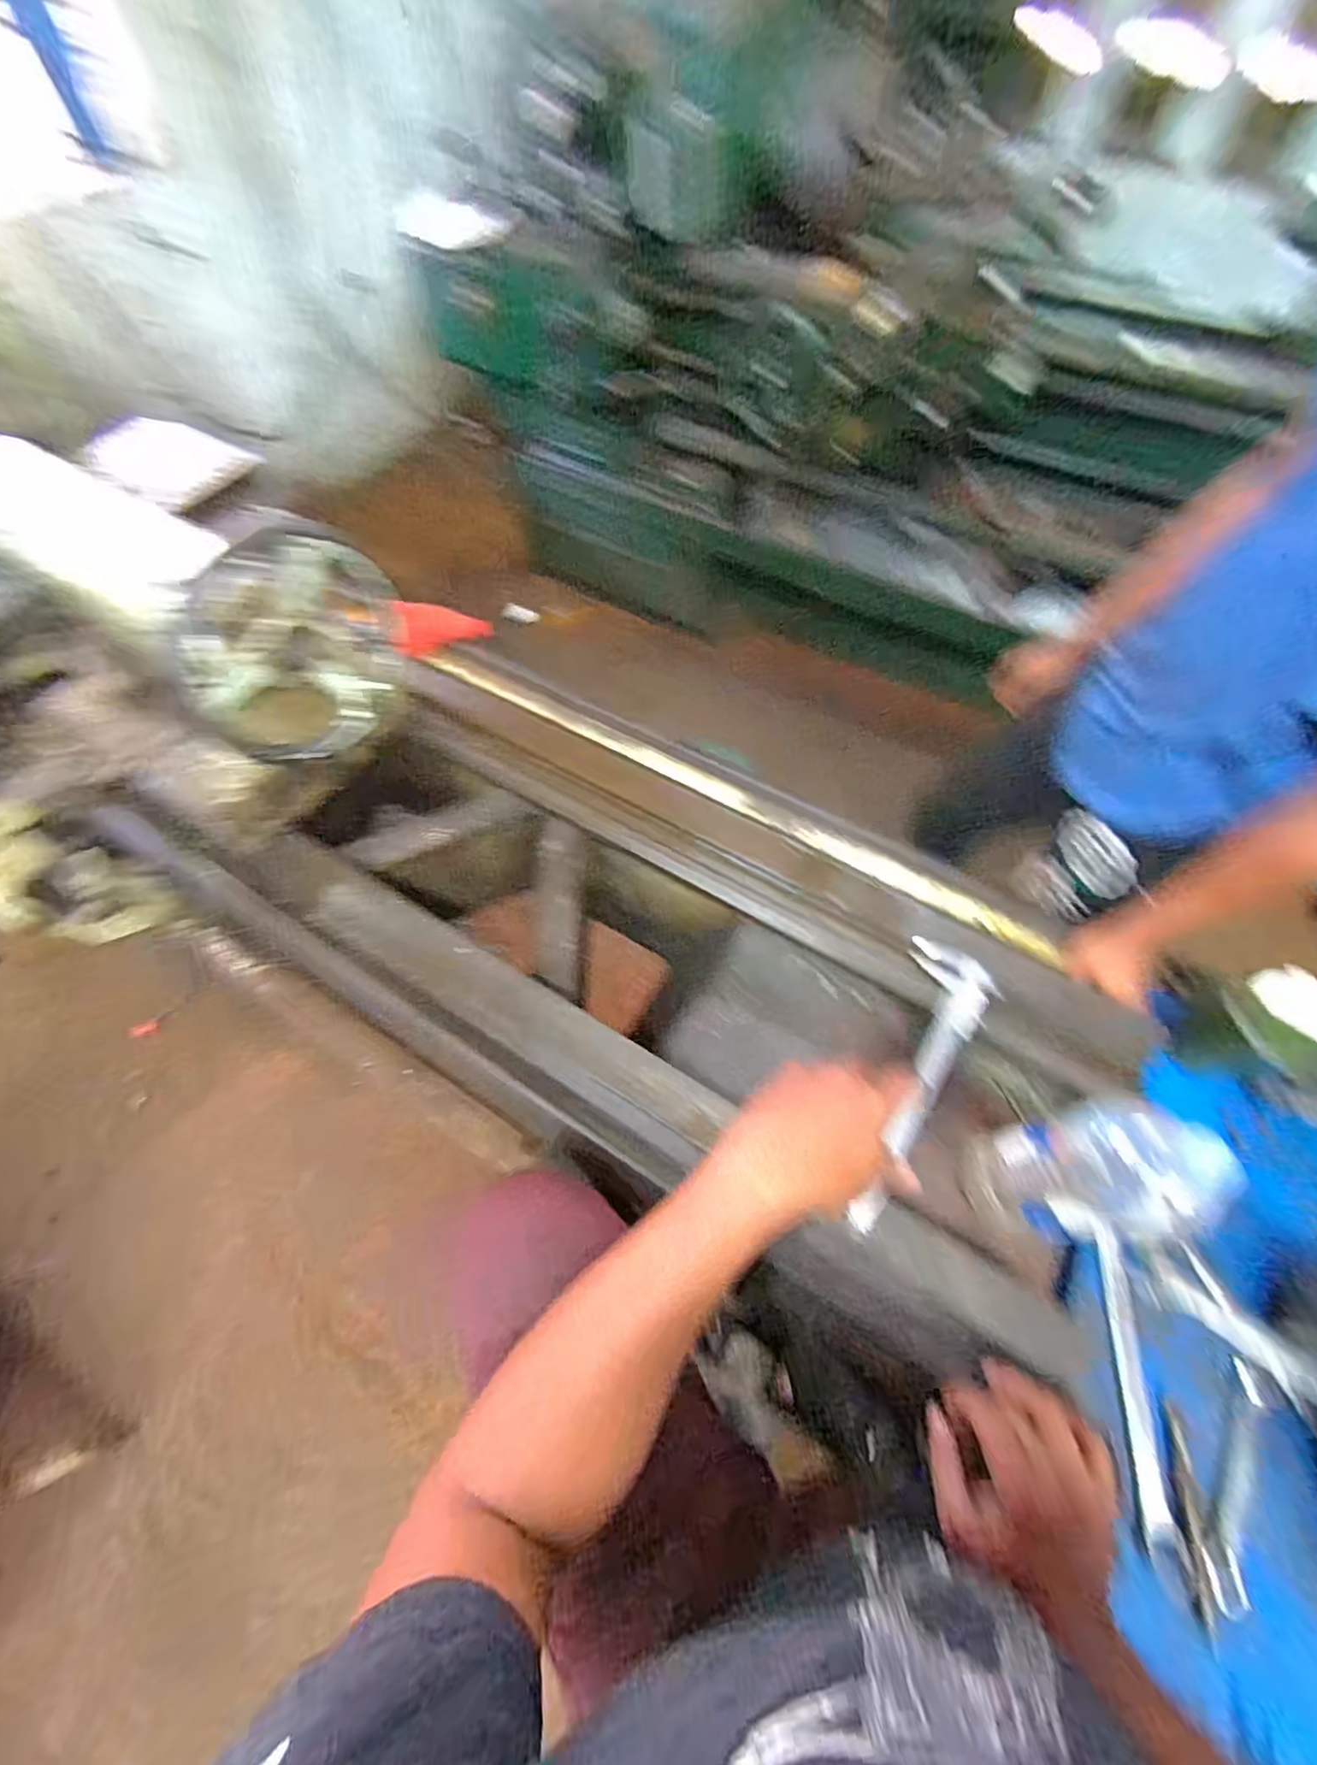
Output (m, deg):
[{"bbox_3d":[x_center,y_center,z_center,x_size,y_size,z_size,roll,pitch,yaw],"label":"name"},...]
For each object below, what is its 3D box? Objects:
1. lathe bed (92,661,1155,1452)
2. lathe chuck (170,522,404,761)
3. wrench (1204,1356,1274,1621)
[{"bbox_3d":[-0.024,0.037,0.764,1.135,0.163,0.512,29,66,16],"label":"lathe bed"},{"bbox_3d":[-0.337,-0.207,0.576,0.080,0.190,0.203,31,67,17],"label":"lathe chuck"},{"bbox_3d":[0.523,0.537,0.560,0.029,0.017,0.189,29,66,16],"label":"wrench"}]

